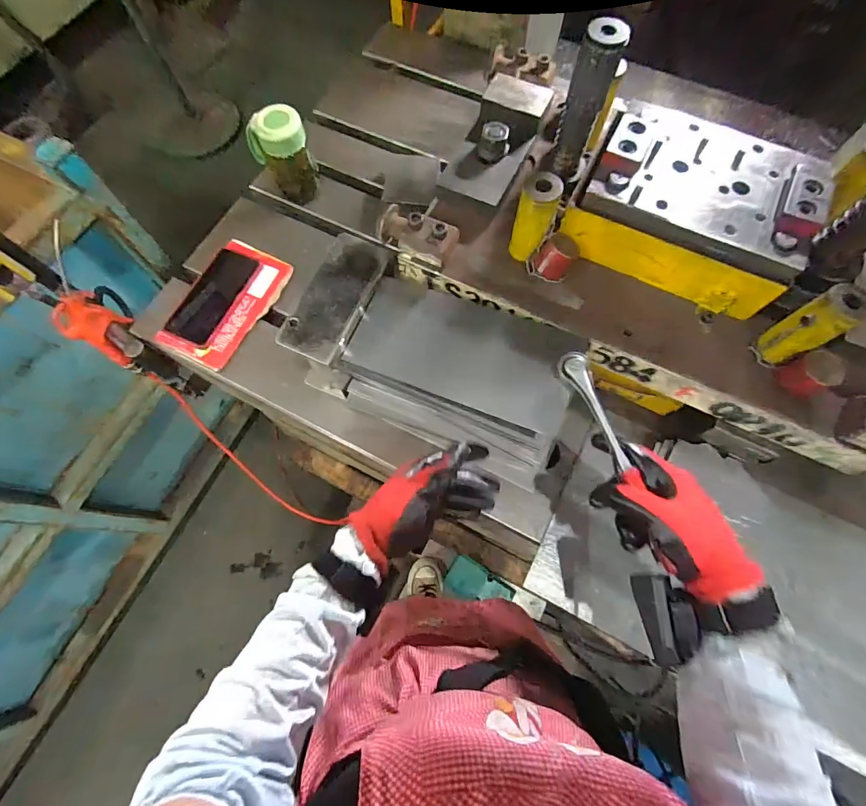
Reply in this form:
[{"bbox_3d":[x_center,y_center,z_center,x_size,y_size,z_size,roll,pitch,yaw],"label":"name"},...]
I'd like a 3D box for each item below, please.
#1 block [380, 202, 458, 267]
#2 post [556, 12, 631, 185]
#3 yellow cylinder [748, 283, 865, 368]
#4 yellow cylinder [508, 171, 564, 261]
[{"bbox_3d":[-0.018,-0.196,0.496,0.090,0.044,0.046,24,72,8],"label":"block"},{"bbox_3d":[0.154,-0.303,0.438,0.038,0.141,0.032,17,71,6],"label":"post"},{"bbox_3d":[0.373,-0.072,0.423,0.035,0.097,0.041,-35,74,-12],"label":"yellow cylinder"},{"bbox_3d":[0.111,-0.201,0.466,0.039,0.086,0.041,0,70,0],"label":"yellow cylinder"}]

